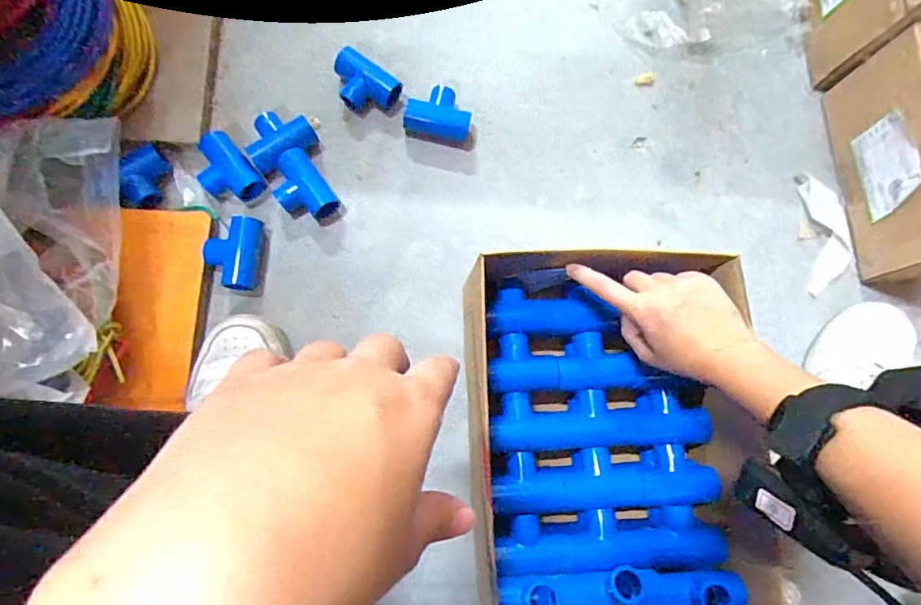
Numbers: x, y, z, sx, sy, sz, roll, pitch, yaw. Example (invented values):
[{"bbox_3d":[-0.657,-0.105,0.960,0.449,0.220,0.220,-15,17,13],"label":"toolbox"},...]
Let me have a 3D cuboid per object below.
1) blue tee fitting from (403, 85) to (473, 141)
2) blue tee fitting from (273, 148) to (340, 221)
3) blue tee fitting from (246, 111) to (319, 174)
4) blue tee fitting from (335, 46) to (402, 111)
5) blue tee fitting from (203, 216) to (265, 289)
[{"bbox_3d":[-0.023,-0.200,0.559,0.068,0.025,0.050,6,82,-3],"label":"blue tee fitting"},{"bbox_3d":[-0.160,-0.114,0.534,0.048,0.028,0.072,-35,86,-8],"label":"blue tee fitting"},{"bbox_3d":[-0.186,-0.167,0.540,0.067,0.026,0.054,-39,87,-8],"label":"blue tee fitting"},{"bbox_3d":[-0.102,-0.226,0.556,0.070,0.027,0.048,33,81,1],"label":"blue tee fitting"},{"bbox_3d":[-0.219,-0.048,0.511,0.046,0.024,0.067,6,82,-3],"label":"blue tee fitting"}]

